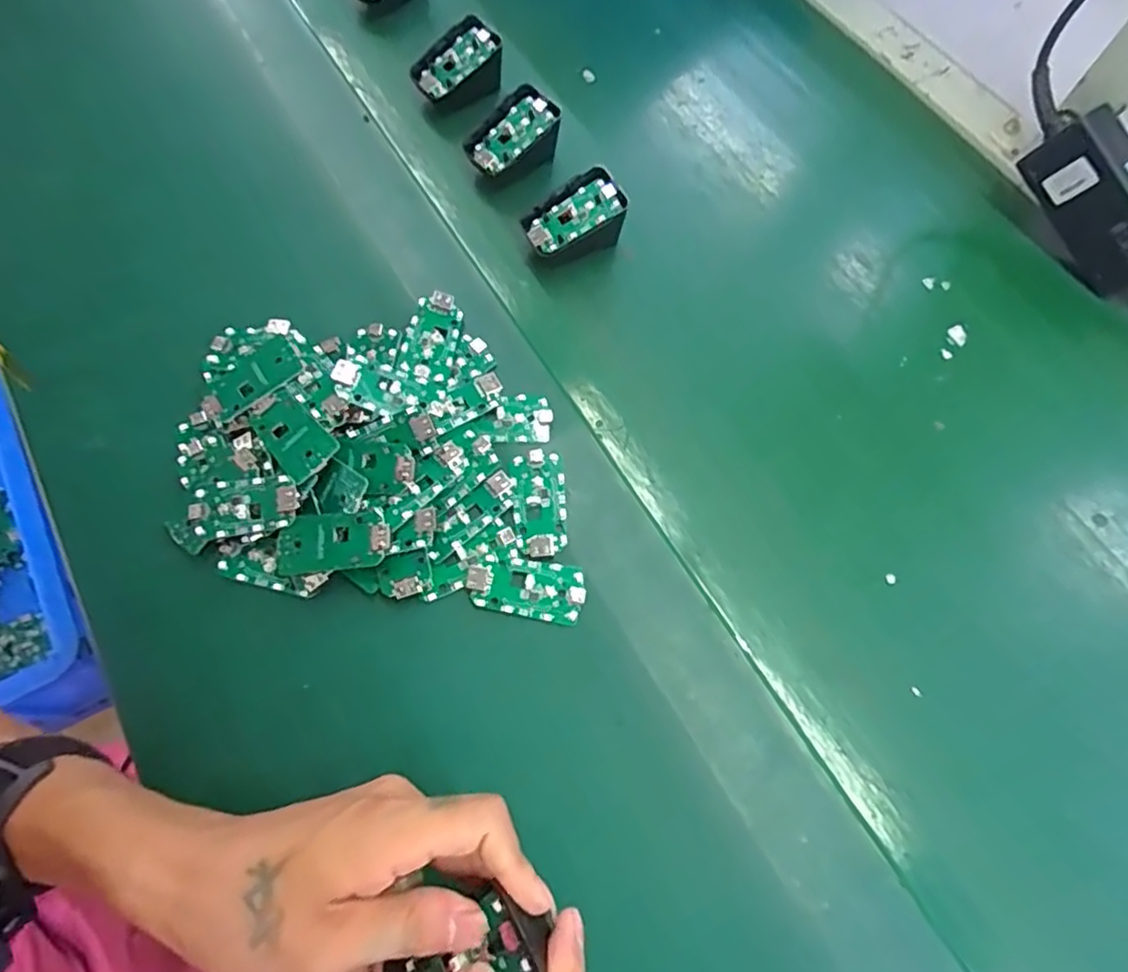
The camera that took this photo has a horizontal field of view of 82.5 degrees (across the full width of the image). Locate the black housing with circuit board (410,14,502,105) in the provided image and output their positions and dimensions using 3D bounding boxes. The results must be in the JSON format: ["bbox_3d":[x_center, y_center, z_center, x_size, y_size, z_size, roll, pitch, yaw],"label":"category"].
[{"bbox_3d":[-0.081,-0.320,0.493,0.067,0.044,0.034,-26,71,-13],"label":"black housing with circuit board"}]

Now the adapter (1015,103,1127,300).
[{"bbox_3d":[0.364,-0.189,0.434,0.030,0.049,0.126,-31,89,-14],"label":"adapter"}]

